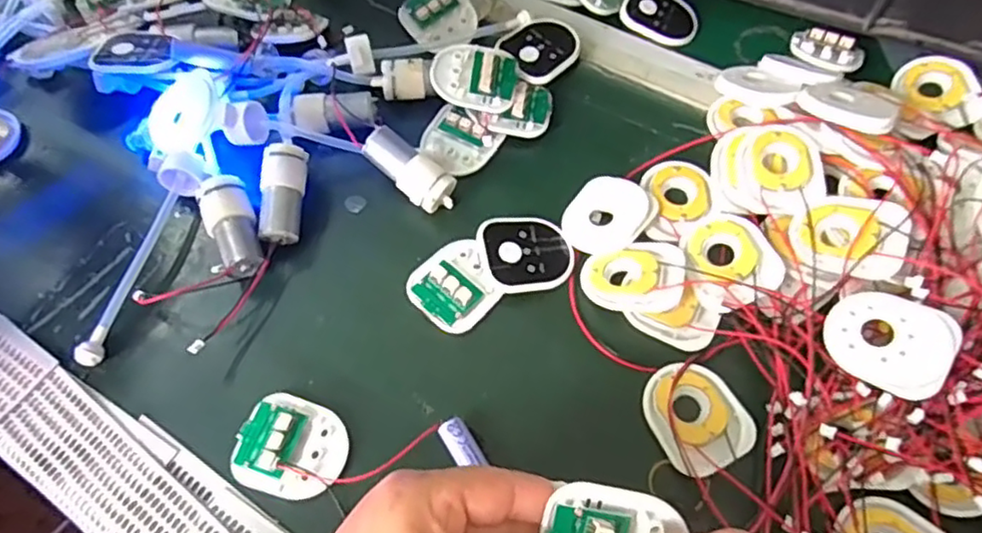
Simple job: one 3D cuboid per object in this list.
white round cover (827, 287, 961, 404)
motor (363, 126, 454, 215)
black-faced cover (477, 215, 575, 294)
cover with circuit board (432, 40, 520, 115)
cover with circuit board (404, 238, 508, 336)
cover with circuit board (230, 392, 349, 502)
[{"bbox_3d":[0.203,0.040,0.338,0.058,0.010,0.048,18,76,31],"label":"white round cover"},{"bbox_3d":[-0.052,-0.061,0.416,0.064,0.021,0.027,41,67,1],"label":"motor"},{"bbox_3d":[0.021,-0.008,0.400,0.054,0.011,0.048,-8,66,-18],"label":"black-faced cover"},{"bbox_3d":[-0.009,-0.131,0.447,0.056,0.016,0.050,11,61,7],"label":"cover with circuit board"},{"bbox_3d":[-0.021,0.010,0.391,0.048,0.013,0.052,38,67,20],"label":"cover with circuit board"},{"bbox_3d":[-0.105,0.095,0.348,0.055,0.009,0.051,18,62,11],"label":"cover with circuit board"}]

